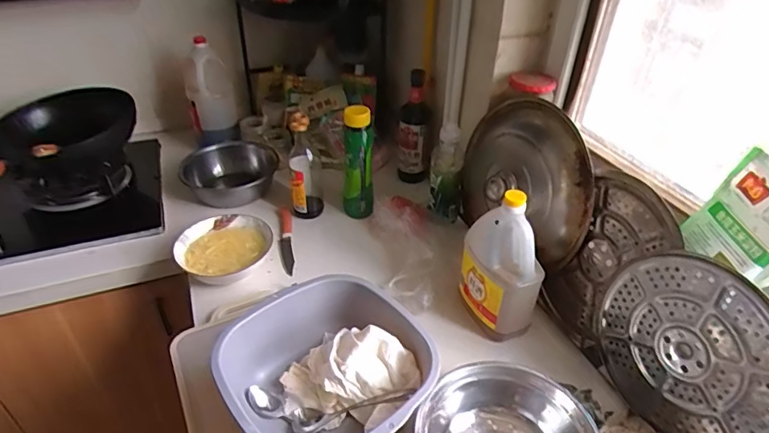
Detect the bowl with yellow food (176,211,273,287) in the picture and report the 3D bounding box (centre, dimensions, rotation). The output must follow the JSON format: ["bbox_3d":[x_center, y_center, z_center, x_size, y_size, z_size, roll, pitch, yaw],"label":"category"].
[{"bbox_3d":[-0.292,0.060,0.894,0.163,0.052,0.147,-18,41,-24],"label":"bowl with yellow food"}]

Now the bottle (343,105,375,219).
[{"bbox_3d":[-0.057,-0.114,1.022,0.059,0.228,0.067,-5,37,-9],"label":"bottle"}]

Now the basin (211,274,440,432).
[{"bbox_3d":[-0.070,0.220,0.660,0.245,0.123,0.264,28,44,30],"label":"basin"}]

